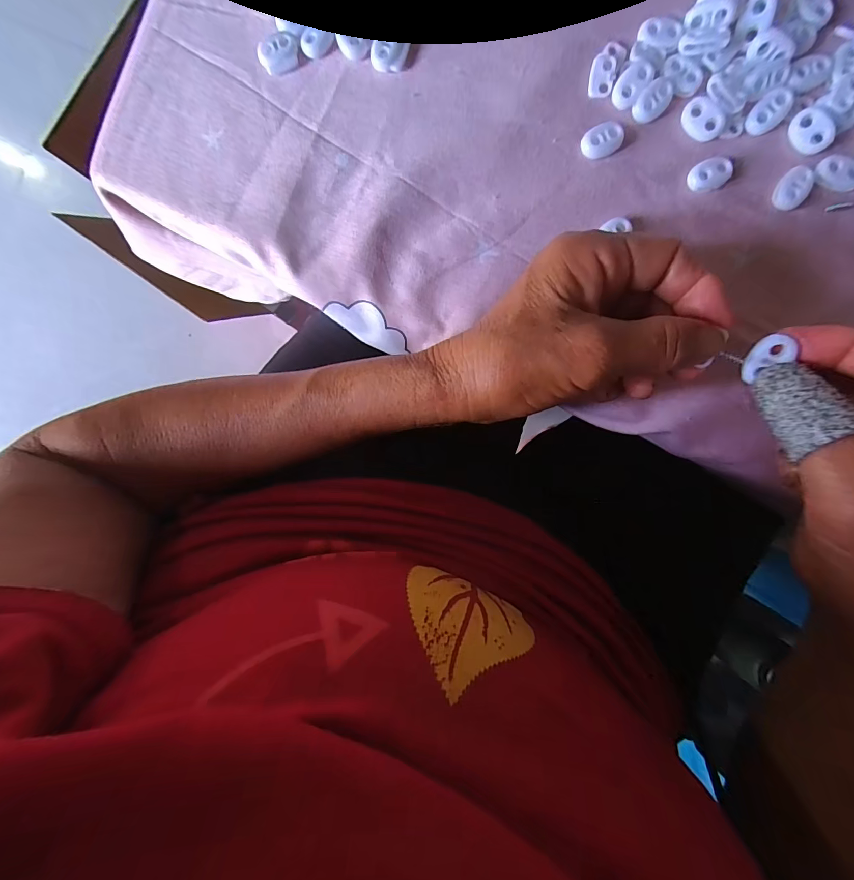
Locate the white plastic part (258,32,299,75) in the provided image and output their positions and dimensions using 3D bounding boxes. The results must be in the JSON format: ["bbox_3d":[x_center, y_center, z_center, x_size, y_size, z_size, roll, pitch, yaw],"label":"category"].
[{"bbox_3d":[-0.082,-0.216,0.222,0.023,0.005,0.017,-16,91,4],"label":"white plastic part"}]

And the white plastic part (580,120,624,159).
[{"bbox_3d":[0.094,-0.161,0.213,0.021,0.005,0.015,-24,91,5],"label":"white plastic part"}]

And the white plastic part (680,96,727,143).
[{"bbox_3d":[0.145,-0.168,0.209,0.023,0.005,0.015,42,94,1],"label":"white plastic part"}]

